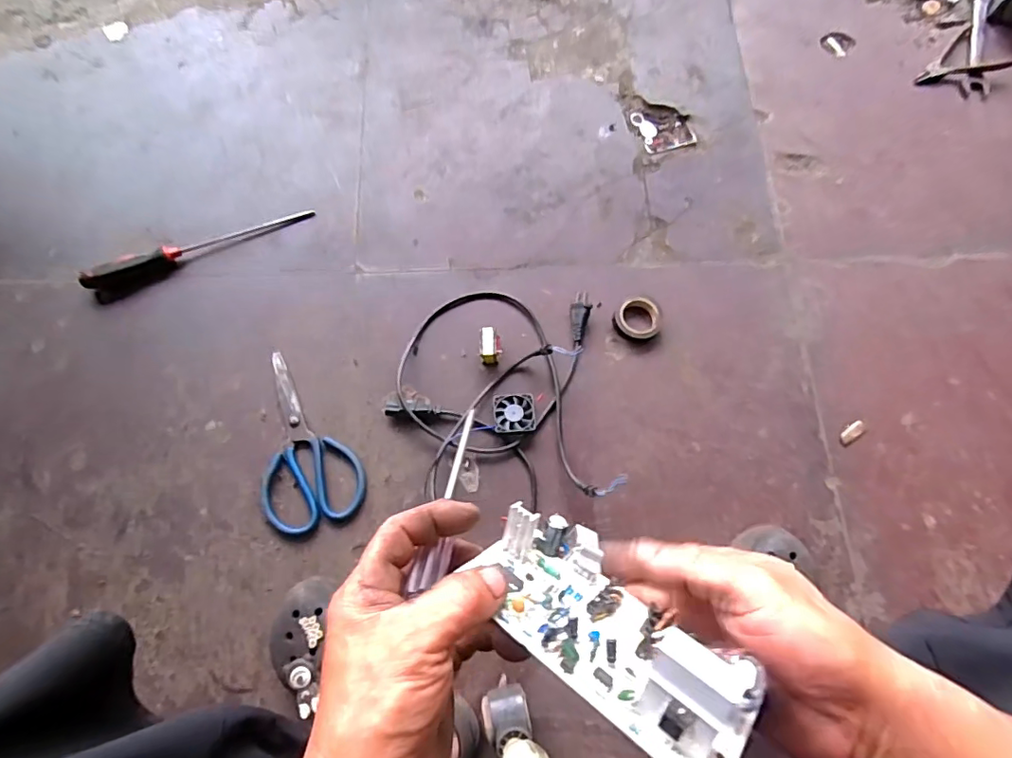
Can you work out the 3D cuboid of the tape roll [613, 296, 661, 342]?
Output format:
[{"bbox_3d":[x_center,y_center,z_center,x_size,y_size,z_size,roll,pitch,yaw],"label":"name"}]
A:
[{"bbox_3d":[0.174,-0.079,0.707,0.058,0.017,0.057,0,72,-1],"label":"tape roll"}]

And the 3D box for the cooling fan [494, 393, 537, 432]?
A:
[{"bbox_3d":[0.011,0.042,0.667,0.050,0.013,0.049,-3,72,-2],"label":"cooling fan"}]

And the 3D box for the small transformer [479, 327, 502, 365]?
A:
[{"bbox_3d":[-0.020,-0.042,0.682,0.026,0.034,0.038,0,72,-1],"label":"small transformer"}]

